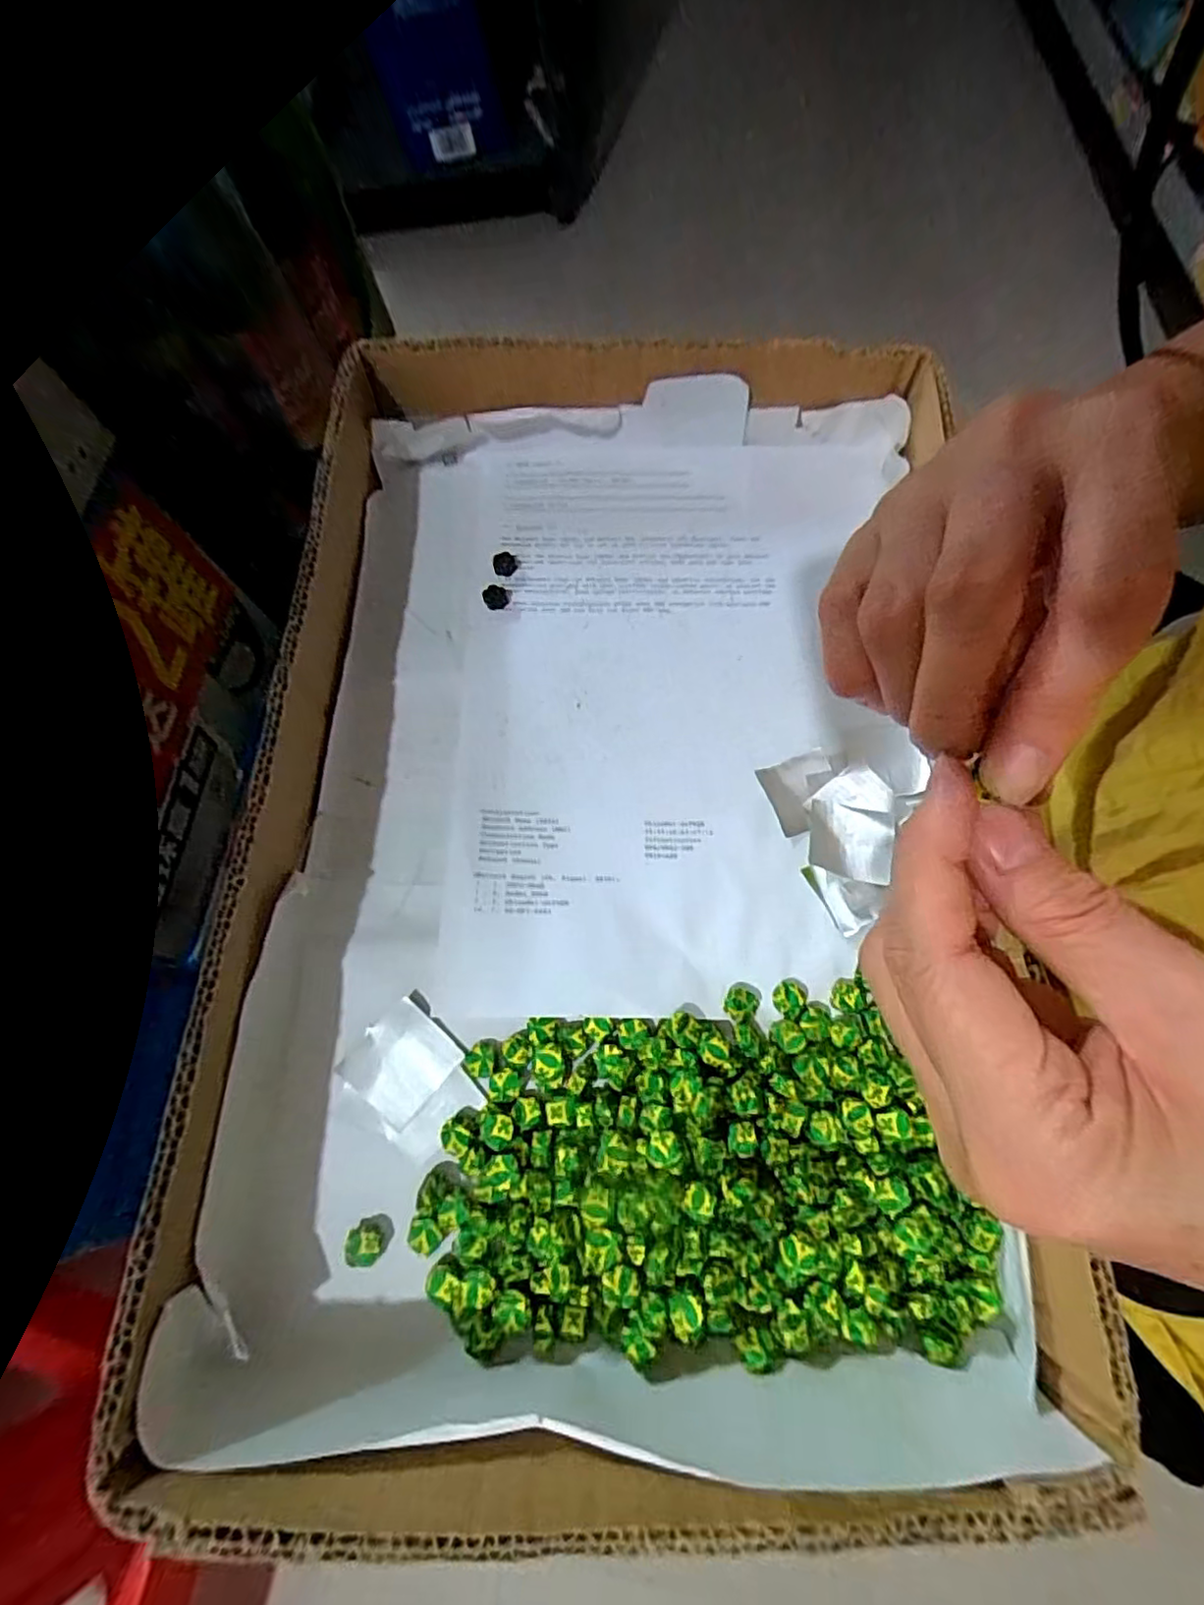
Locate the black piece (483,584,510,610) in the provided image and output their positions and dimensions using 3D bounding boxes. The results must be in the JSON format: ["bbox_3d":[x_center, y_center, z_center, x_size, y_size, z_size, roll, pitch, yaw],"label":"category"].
[{"bbox_3d":[-0.054,-0.103,0.315,0.012,0.005,0.013,0,71,1],"label":"black piece"}]

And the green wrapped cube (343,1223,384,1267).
[{"bbox_3d":[-0.085,0.158,0.224,0.013,0.007,0.012,2,66,-8],"label":"green wrapped cube"}]

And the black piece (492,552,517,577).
[{"bbox_3d":[-0.050,-0.123,0.323,0.011,0.004,0.014,-16,71,-5],"label":"black piece"}]

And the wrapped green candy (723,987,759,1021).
[{"bbox_3d":[0.055,0.080,0.248,0.012,0.008,0.012,0,71,1],"label":"wrapped green candy"}]

